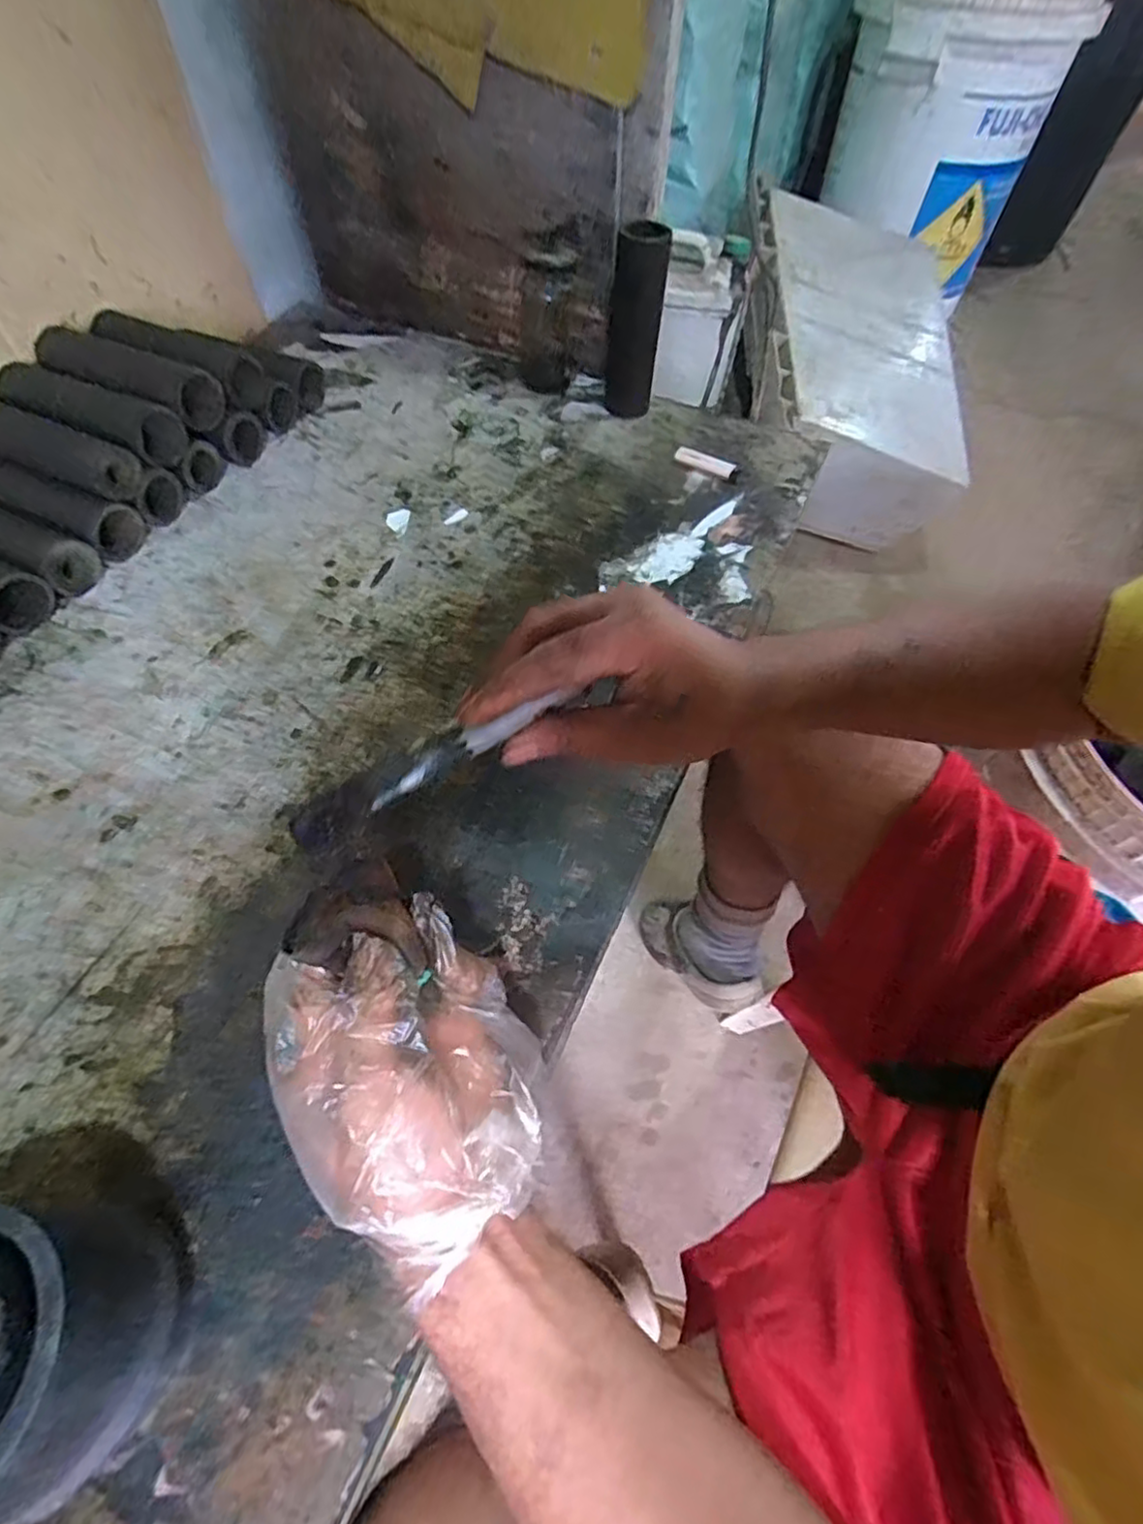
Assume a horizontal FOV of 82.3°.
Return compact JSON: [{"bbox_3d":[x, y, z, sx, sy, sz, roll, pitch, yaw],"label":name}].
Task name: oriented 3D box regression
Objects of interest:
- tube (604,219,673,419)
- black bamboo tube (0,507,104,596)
[{"bbox_3d":[0.071,-0.497,0.741,0.059,0.180,0.065,6,55,5],"label":"tube"},{"bbox_3d":[-0.527,-0.206,0.603,0.177,0.052,0.054,19,57,12],"label":"black bamboo tube"}]

